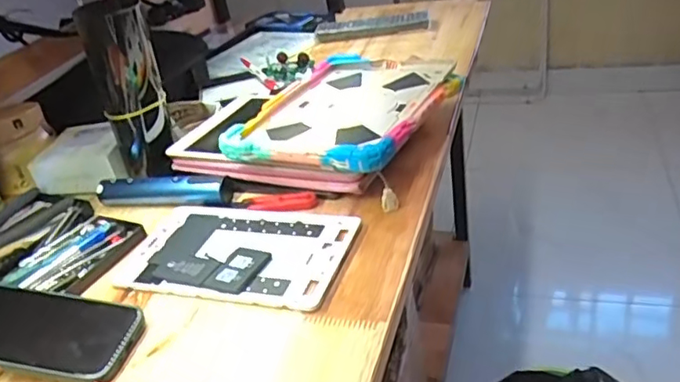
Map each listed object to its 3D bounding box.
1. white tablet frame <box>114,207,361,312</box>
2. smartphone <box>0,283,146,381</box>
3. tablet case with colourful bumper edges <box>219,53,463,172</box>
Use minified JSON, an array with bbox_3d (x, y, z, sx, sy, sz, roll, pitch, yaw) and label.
[{"bbox_3d":[-0.095,0.055,0.549,0.206,0.007,0.125,3,35,19],"label":"white tablet frame"},{"bbox_3d":[-0.236,0.111,0.469,0.146,0.019,0.077,5,32,11],"label":"smartphone"},{"bbox_3d":[0.007,-0.096,0.665,0.196,0.033,0.254,8,36,28],"label":"tablet case with colourful bumper edges"}]

